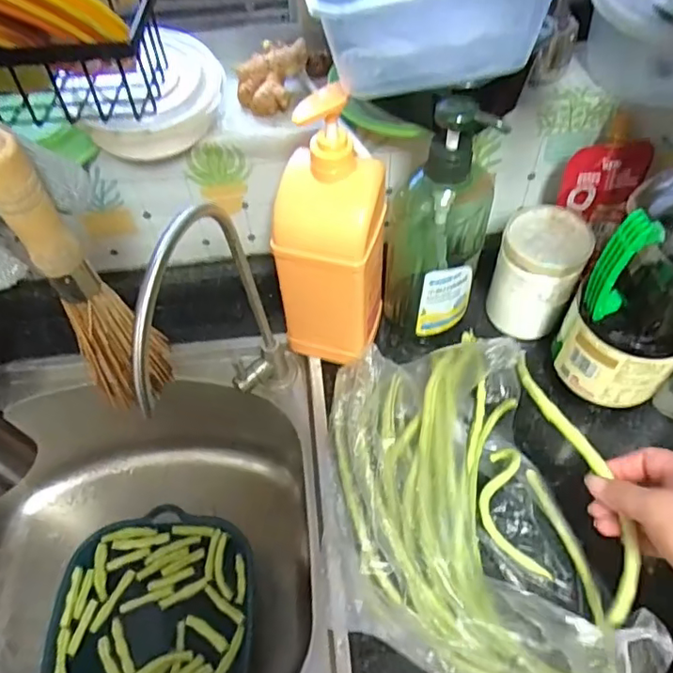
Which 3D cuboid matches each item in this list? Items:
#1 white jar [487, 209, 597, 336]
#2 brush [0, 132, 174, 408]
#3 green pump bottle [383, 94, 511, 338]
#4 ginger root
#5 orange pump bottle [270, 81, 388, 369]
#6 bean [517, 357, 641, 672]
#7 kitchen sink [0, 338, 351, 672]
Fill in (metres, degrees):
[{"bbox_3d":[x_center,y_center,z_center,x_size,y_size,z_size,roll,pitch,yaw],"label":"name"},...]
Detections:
[{"bbox_3d":[0.208,-0.070,0.606,0.080,0.111,0.092,23,61,14],"label":"white jar"},{"bbox_3d":[-0.171,-0.035,0.393,0.055,0.259,0.041,-25,61,-14],"label":"brush"},{"bbox_3d":[0.094,-0.098,0.533,0.087,0.261,0.070,14,60,9],"label":"green pump bottle"},{"bbox_3d":[-0.062,-0.244,0.540,0.053,0.032,0.070,15,60,10],"label":"ginger root"},{"bbox_3d":[-0.005,-0.082,0.527,0.095,0.266,0.086,1,58,2],"label":"orange pump bottle"},{"bbox_3d":[0.180,0.167,0.428,0.046,0.071,0.305,-1,80,-42],"label":"bean"},{"bbox_3d":[-0.225,0.243,0.616,0.443,0.226,0.397,-6,58,-3],"label":"kitchen sink"}]

